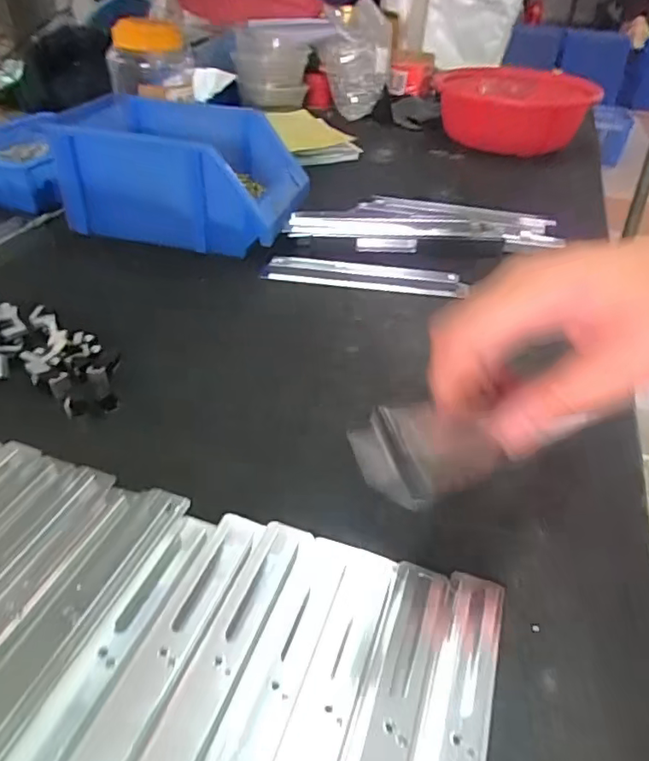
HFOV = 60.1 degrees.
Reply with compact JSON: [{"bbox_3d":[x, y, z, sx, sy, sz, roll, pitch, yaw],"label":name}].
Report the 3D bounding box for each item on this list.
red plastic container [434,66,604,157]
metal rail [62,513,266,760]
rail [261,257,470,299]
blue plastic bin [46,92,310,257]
[{"bbox_3d":[0.336,-0.485,0.982,0.258,0.087,0.409,19,40,19],"label":"red plastic container"},{"bbox_3d":[-0.080,0.136,0.237,0.027,0.004,0.204,15,40,13],"label":"metal rail"},{"bbox_3d":[0.038,-0.101,0.553,0.195,0.023,0.019,8,37,5],"label":"rail"},{"bbox_3d":[-0.150,-0.226,0.617,0.237,0.110,0.153,11,38,9],"label":"blue plastic bin"}]

